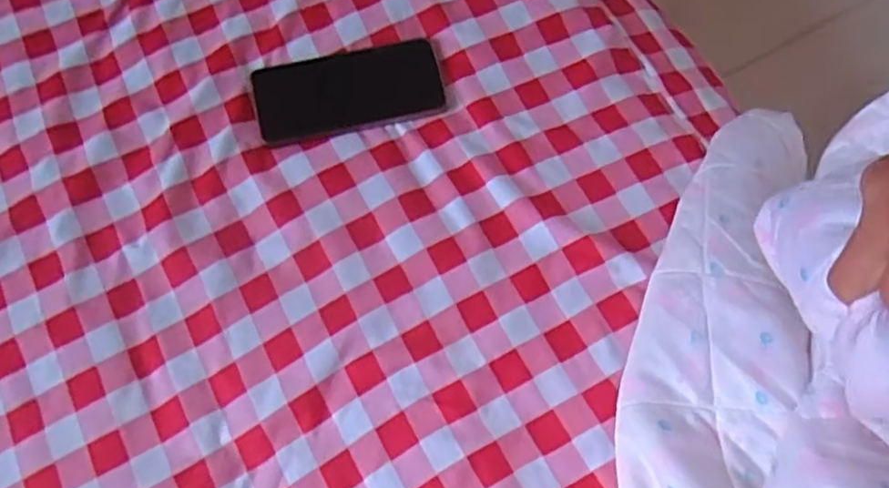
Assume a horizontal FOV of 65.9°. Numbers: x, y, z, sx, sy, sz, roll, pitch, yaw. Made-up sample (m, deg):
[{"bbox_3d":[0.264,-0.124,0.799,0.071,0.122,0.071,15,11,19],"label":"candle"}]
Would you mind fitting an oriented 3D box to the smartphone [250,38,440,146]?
[{"bbox_3d":[-0.084,-0.136,0.604,0.161,0.010,0.076,-12,70,-6],"label":"smartphone"}]

